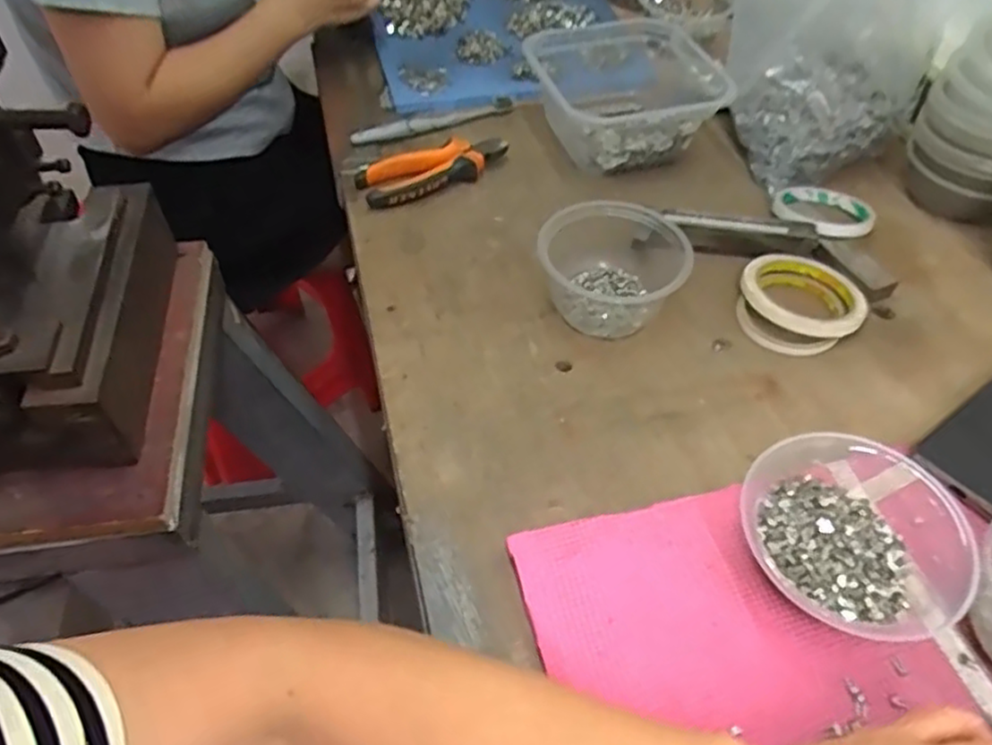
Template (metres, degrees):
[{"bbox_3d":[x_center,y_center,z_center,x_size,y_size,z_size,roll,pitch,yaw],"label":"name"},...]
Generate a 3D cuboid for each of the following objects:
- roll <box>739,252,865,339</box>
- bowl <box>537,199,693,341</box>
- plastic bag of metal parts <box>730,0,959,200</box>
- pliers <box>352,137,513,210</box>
[{"bbox_3d":[0.256,-0.069,0.595,0.097,0.018,0.097,1,50,-1],"label":"roll"},{"bbox_3d":[0.094,-0.088,0.578,0.111,0.064,0.105,1,50,-1],"label":"bowl"},{"bbox_3d":[0.305,-0.299,0.663,0.133,0.194,0.147,-14,52,-13],"label":"plastic bag of metal parts"},{"bbox_3d":[-0.058,-0.197,0.688,0.146,0.025,0.056,-23,55,-19],"label":"pliers"}]

